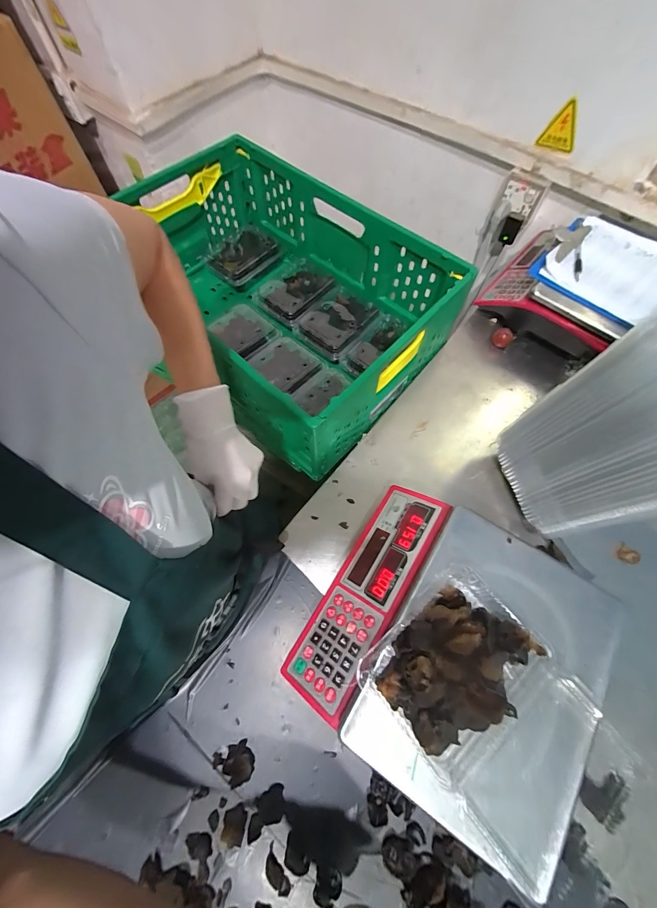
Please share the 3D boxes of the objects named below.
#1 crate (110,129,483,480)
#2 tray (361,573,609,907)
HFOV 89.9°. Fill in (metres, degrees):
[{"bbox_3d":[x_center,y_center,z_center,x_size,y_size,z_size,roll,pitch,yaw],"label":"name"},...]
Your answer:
[{"bbox_3d":[-0.101,-0.304,0.637,0.591,0.205,0.395,41,73,16],"label":"crate"},{"bbox_3d":[0.165,0.253,0.324,0.184,0.052,0.226,-39,72,-15],"label":"tray"}]

